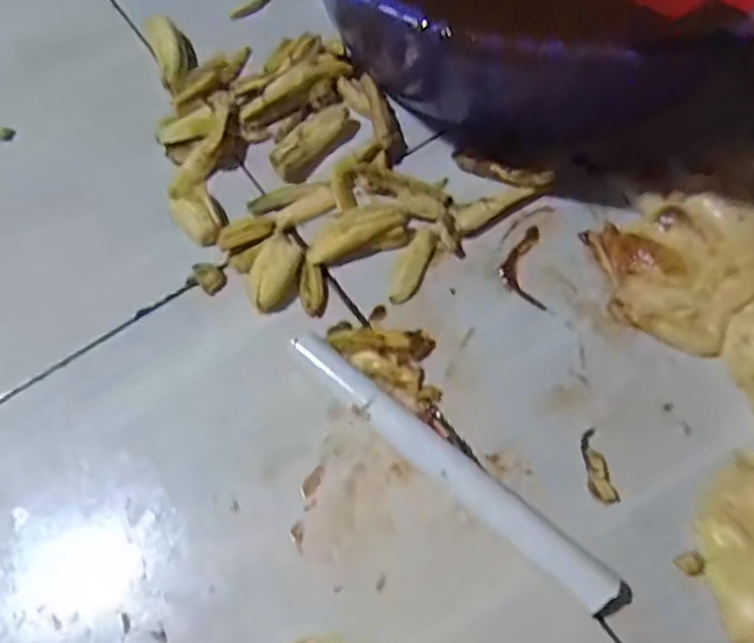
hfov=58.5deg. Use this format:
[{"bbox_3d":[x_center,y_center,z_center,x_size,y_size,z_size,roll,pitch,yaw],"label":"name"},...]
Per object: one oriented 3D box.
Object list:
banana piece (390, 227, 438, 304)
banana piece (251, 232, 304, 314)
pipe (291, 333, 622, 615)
[{"bbox_3d":[0.026,-0.039,0.467,0.018,0.009,0.057,21,70,11],"label":"banana piece"},{"bbox_3d":[-0.069,-0.037,0.459,0.030,0.011,0.060,9,68,6],"label":"banana piece"},{"bbox_3d":[0.040,0.082,0.400,0.229,0.017,0.025,39,74,17],"label":"pipe"}]

